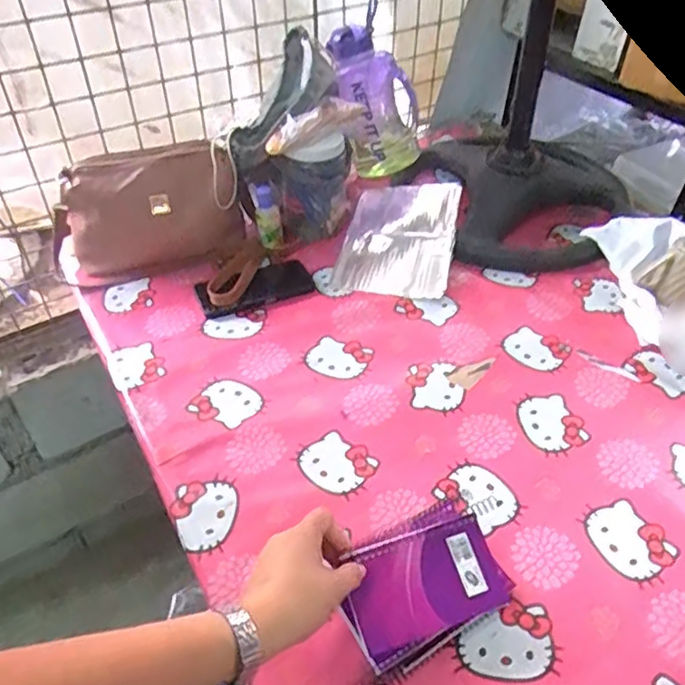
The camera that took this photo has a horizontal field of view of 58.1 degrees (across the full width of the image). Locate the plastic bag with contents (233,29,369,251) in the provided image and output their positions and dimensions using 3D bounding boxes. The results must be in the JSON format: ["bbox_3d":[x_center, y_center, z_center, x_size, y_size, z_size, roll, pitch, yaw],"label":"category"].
[{"bbox_3d":[-0.077,-0.316,0.996,0.185,0.248,0.246,-3,43,-2],"label":"plastic bag with contents"}]

